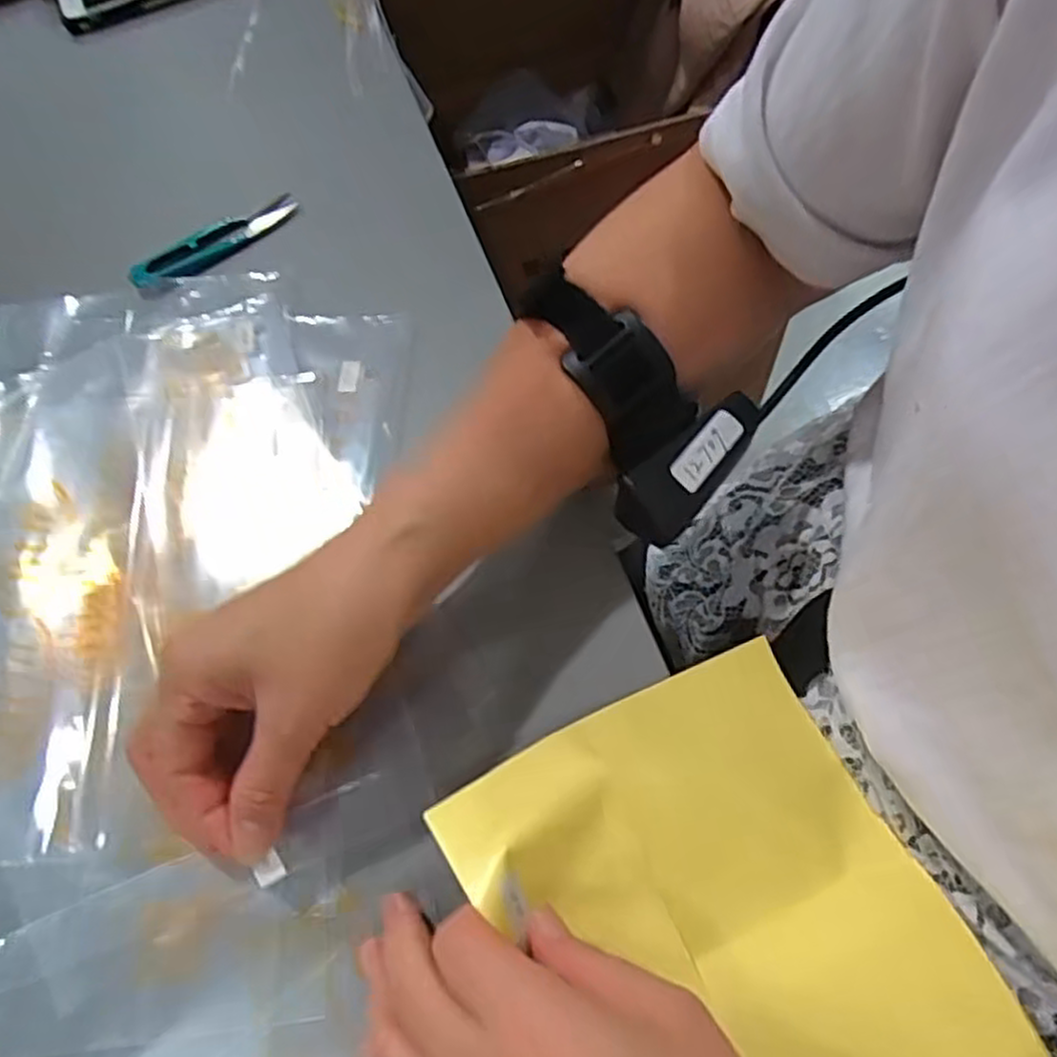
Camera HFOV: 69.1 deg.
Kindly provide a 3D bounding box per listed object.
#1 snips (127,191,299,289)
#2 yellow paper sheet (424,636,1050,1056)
[{"bbox_3d":[-0.182,-0.167,0.444,0.102,0.007,0.025,-36,68,-12],"label":"snips"},{"bbox_3d":[0.079,0.150,0.278,0.154,0.039,0.193,-27,66,-11],"label":"yellow paper sheet"}]

